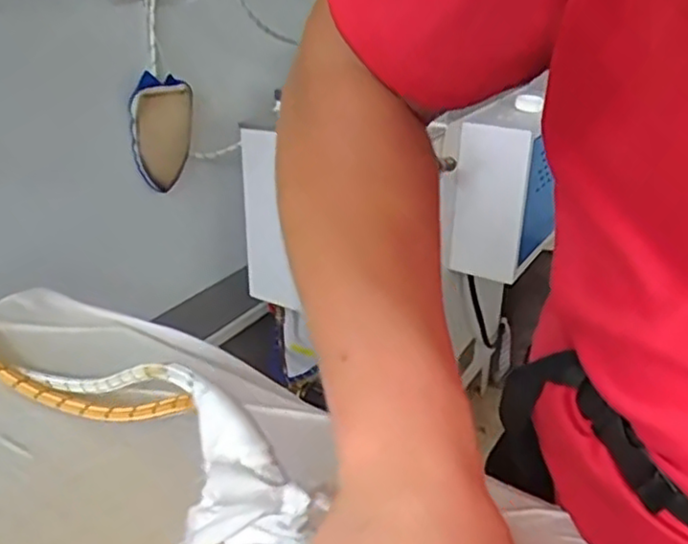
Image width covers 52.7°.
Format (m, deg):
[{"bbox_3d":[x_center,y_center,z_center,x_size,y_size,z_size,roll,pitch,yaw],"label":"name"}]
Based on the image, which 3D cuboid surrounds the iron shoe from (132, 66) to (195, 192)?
[{"bbox_3d":[-0.348,-0.263,1.330,0.019,0.221,0.141,25,32,25],"label":"iron shoe"}]

